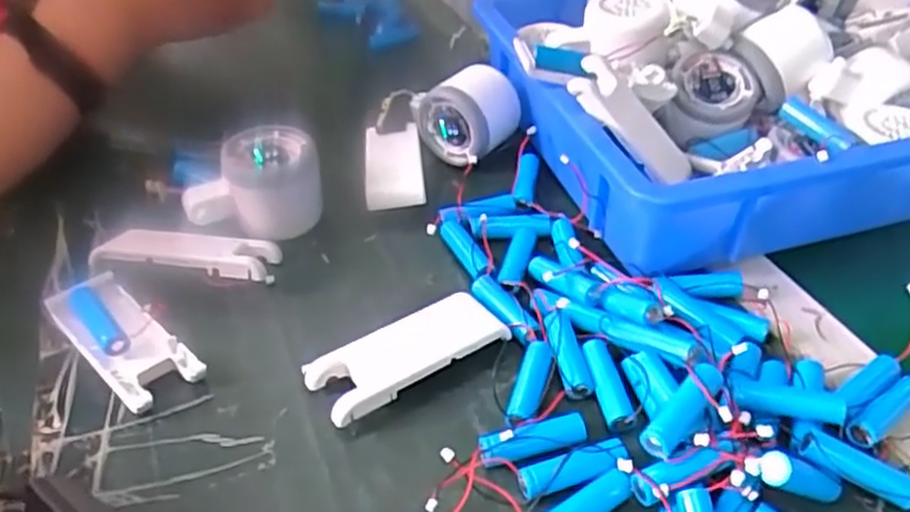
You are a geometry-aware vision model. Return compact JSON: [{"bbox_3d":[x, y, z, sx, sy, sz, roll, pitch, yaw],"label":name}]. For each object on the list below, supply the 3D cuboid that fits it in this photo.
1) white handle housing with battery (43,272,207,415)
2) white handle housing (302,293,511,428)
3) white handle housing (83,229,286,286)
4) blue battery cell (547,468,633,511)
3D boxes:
[{"bbox_3d":[-0.180,0.045,0.409,0.039,0.016,0.103,-33,49,-32],"label":"white handle housing with battery"},{"bbox_3d":[-0.025,0.052,0.392,0.099,0.019,0.038,-24,45,-24],"label":"white handle housing"},{"bbox_3d":[-0.163,0.002,0.454,0.107,0.025,0.033,1,40,2],"label":"white handle housing"},{"bbox_3d":[0.054,0.111,0.328,0.049,0.014,0.014,-26,46,-26],"label":"blue battery cell"}]

